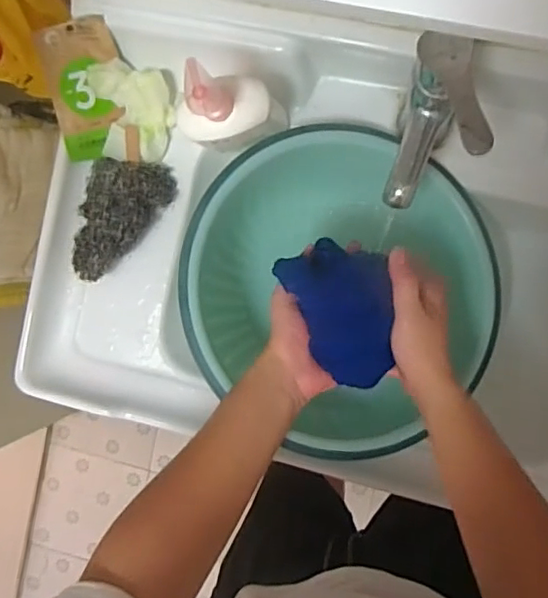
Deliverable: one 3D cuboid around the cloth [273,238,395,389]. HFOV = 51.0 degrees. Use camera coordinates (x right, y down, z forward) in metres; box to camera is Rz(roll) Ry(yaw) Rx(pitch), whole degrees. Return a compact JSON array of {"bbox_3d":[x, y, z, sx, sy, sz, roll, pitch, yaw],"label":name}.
[{"bbox_3d":[0.069,0.013,0.537,0.089,0.035,0.137,-20,90,10],"label":"cloth"}]

